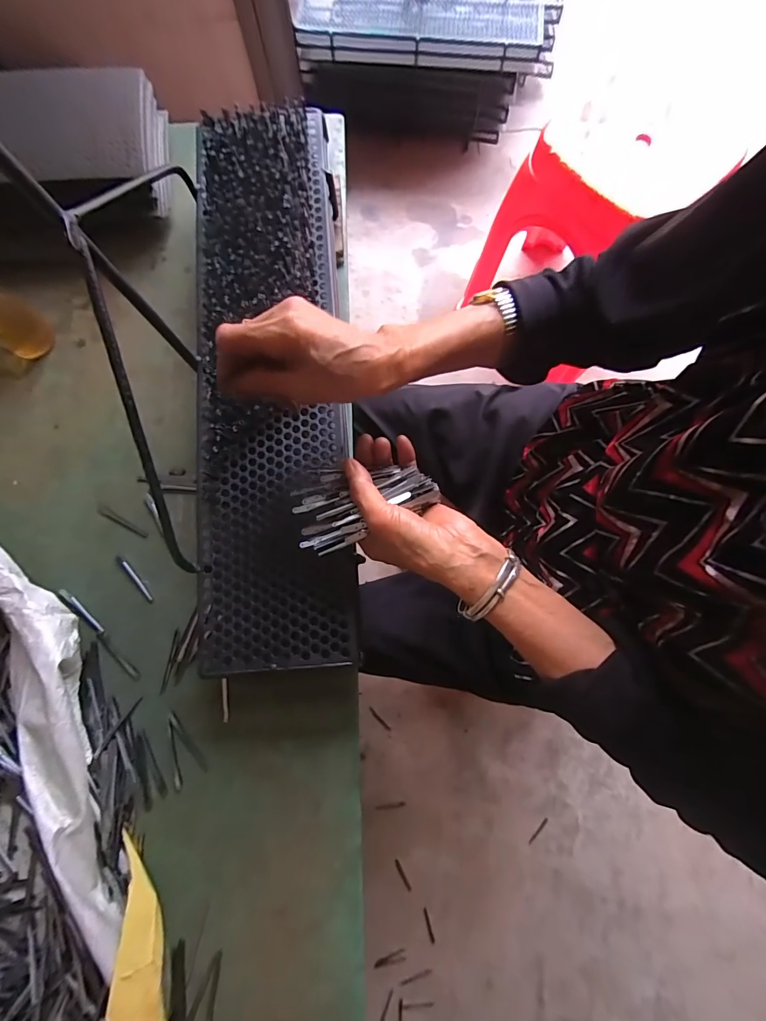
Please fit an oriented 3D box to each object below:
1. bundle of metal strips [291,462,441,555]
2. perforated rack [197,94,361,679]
[{"bbox_3d":[-0.017,-0.012,0.337,0.116,0.021,0.065,-21,79,-3],"label":"bundle of metal strips"},{"bbox_3d":[-0.109,-0.141,0.401,0.144,0.034,0.572,-3,83,1],"label":"perforated rack"}]

